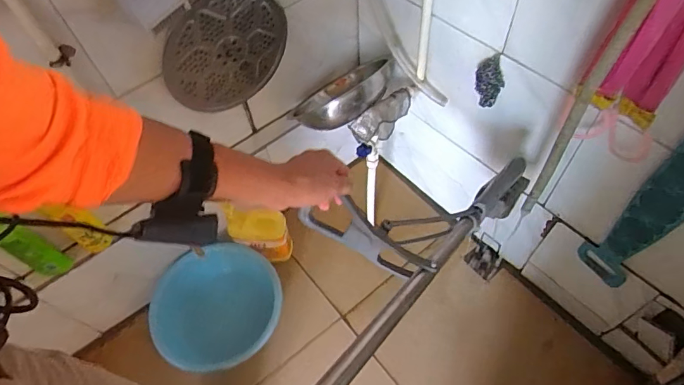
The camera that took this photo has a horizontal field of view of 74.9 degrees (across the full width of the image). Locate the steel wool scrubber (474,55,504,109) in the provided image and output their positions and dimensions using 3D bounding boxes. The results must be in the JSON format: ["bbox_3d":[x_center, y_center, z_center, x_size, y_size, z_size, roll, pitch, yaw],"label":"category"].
[{"bbox_3d":[0.291,-0.218,0.883,0.057,0.100,0.037,25,62,19],"label":"steel wool scrubber"}]

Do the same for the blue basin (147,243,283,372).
[{"bbox_3d":[-0.326,0.287,1.142,0.342,0.103,0.326,-2,57,3],"label":"blue basin"}]

